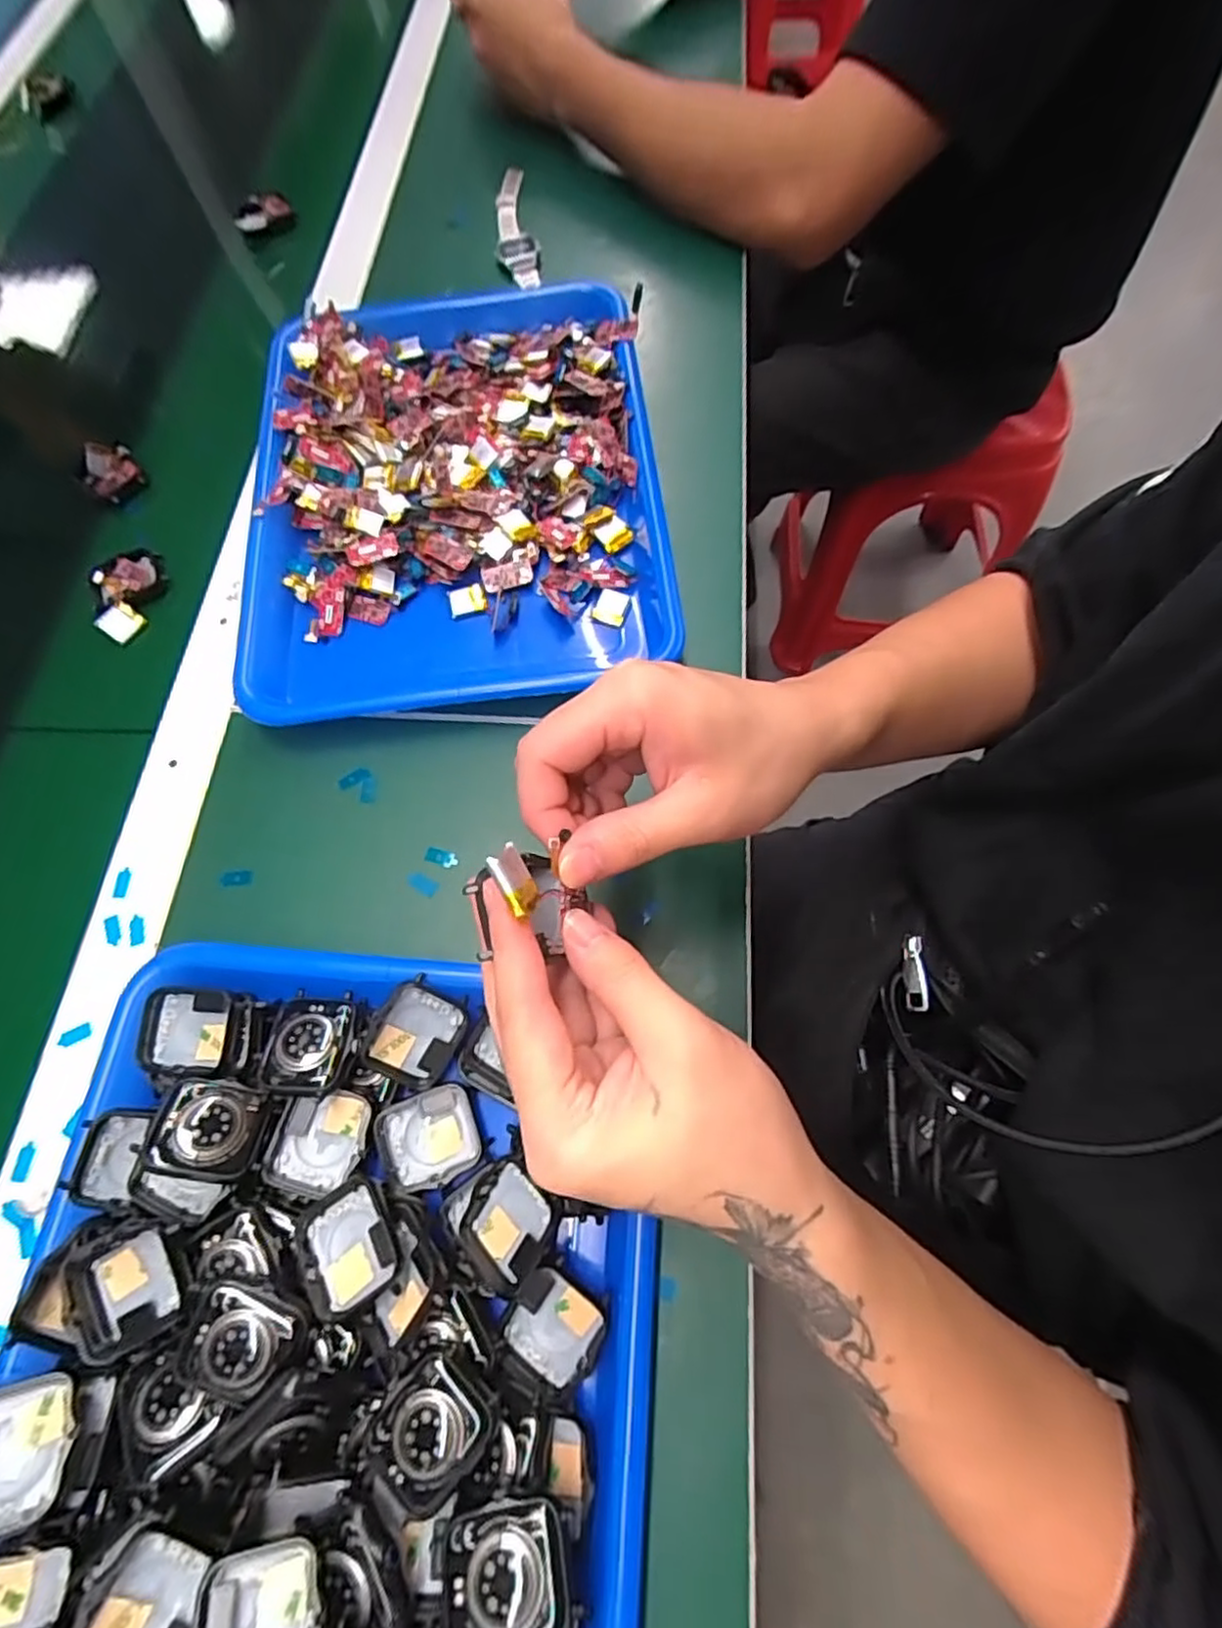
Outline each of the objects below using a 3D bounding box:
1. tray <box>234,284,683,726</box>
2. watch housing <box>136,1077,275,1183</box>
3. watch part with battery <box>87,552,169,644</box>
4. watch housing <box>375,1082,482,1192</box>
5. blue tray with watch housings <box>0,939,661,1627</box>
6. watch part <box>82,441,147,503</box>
[{"bbox_3d":[-0.098,-0.208,0.435,0.250,0.037,0.321,-7,69,0],"label":"tray"},{"bbox_3d":[-0.167,0.130,0.280,0.042,0.008,0.037,18,49,-5],"label":"watch housing"},{"bbox_3d":[-0.309,-0.142,0.435,0.042,0.013,0.060,-19,69,-5],"label":"watch part with battery"},{"bbox_3d":[-0.080,0.142,0.298,0.039,0.010,0.037,-21,69,-5],"label":"watch housing"},{"bbox_3d":[-0.110,0.219,0.252,0.247,0.043,0.326,4,69,4],"label":"blue tray with watch housings"},{"bbox_3d":[-0.354,-0.243,0.478,0.037,0.020,0.037,-1,69,2],"label":"watch part"}]

